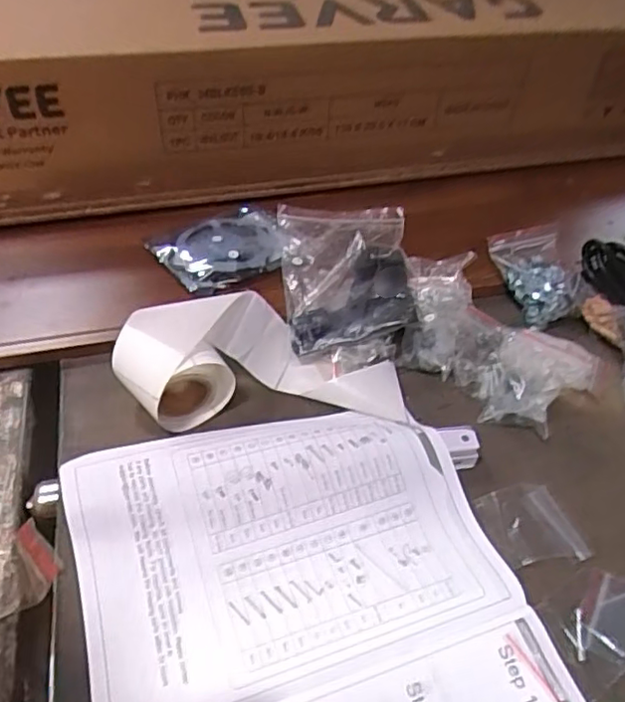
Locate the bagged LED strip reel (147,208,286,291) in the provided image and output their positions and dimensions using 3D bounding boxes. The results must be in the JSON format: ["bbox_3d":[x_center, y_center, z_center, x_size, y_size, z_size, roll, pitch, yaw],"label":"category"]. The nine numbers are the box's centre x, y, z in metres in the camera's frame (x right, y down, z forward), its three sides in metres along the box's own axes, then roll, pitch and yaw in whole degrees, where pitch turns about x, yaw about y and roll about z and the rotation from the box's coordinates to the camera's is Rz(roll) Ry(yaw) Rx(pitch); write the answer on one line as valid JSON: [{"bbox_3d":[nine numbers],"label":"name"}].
[{"bbox_3d":[-0.090,-0.107,0.658,0.133,0.020,0.107,-22,50,-25],"label":"bagged LED strip reel"}]

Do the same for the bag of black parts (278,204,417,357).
[{"bbox_3d":[0.035,-0.085,0.620,0.126,0.029,0.195,-1,44,-6],"label":"bag of black parts"}]

